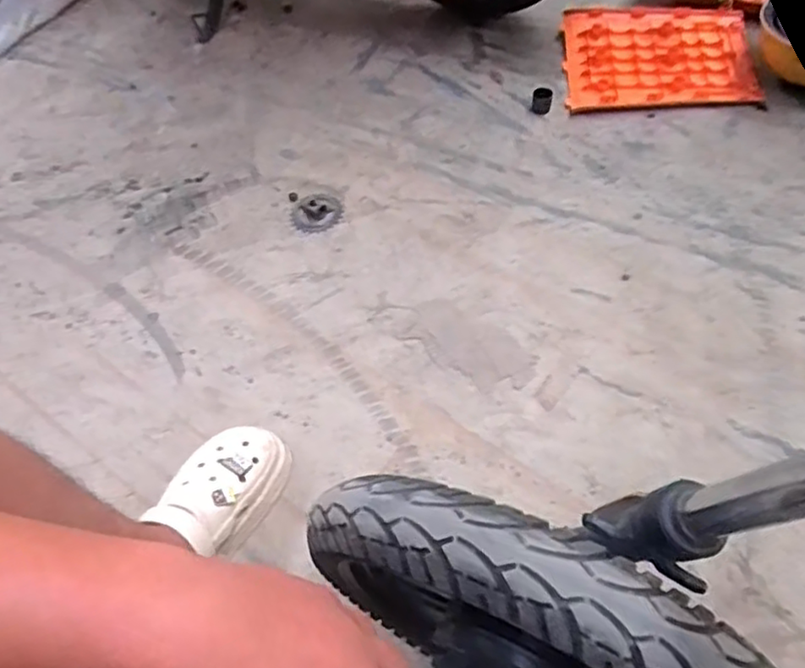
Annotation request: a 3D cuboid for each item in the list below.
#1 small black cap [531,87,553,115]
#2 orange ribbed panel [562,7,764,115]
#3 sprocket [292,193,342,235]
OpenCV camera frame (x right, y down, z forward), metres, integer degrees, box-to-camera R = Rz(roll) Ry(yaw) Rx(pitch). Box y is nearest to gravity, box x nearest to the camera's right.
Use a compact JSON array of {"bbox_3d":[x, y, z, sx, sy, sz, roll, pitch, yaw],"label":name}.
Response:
[{"bbox_3d":[0.250,-0.420,1.149,0.034,0.027,0.039,8,57,10],"label":"small black cap"},{"bbox_3d":[0.472,-0.516,1.198,0.331,0.042,0.281,0,56,5],"label":"orange ribbed panel"},{"bbox_3d":[-0.142,-0.201,1.060,0.087,0.009,0.080,-2,56,3],"label":"sprocket"}]

